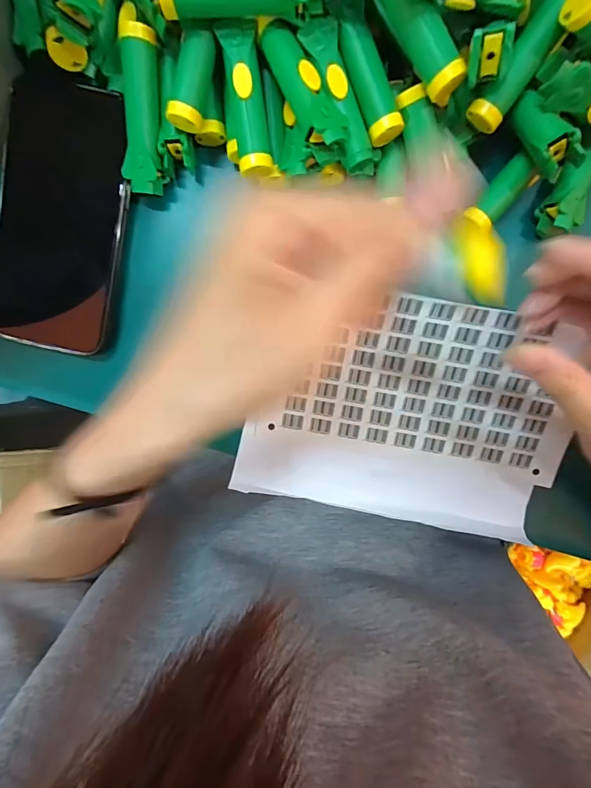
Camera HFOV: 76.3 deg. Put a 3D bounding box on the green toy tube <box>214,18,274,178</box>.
[{"bbox_3d":[-0.027,-0.163,0.210,0.019,0.015,0.073,-7,97,2],"label":"green toy tube"}]

